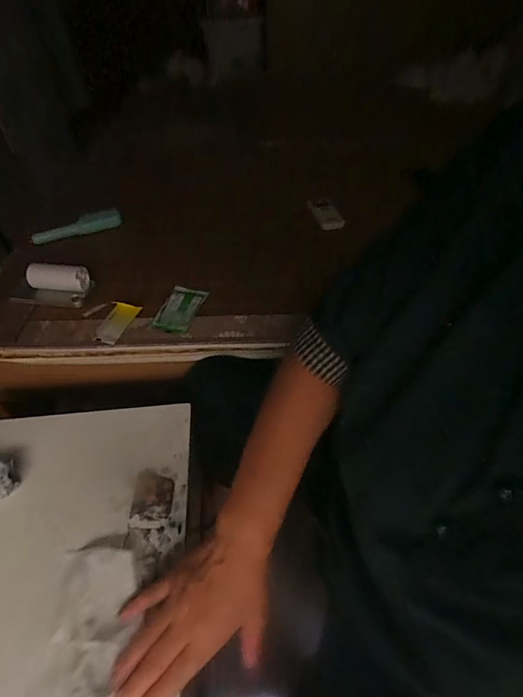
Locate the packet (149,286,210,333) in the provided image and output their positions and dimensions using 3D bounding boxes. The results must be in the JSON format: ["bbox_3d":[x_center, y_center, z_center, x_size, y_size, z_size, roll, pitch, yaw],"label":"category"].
[{"bbox_3d":[-0.141,-0.069,0.653,0.061,0.018,0.106,11,49,12],"label":"packet"}]

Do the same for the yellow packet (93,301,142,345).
[{"bbox_3d":[-0.241,-0.047,0.624,0.043,0.021,0.082,13,49,13],"label":"yellow packet"}]

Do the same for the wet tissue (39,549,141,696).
[{"bbox_3d":[-0.157,0.268,0.350,0.077,0.008,0.150,-9,49,-3],"label":"wet tissue"}]

